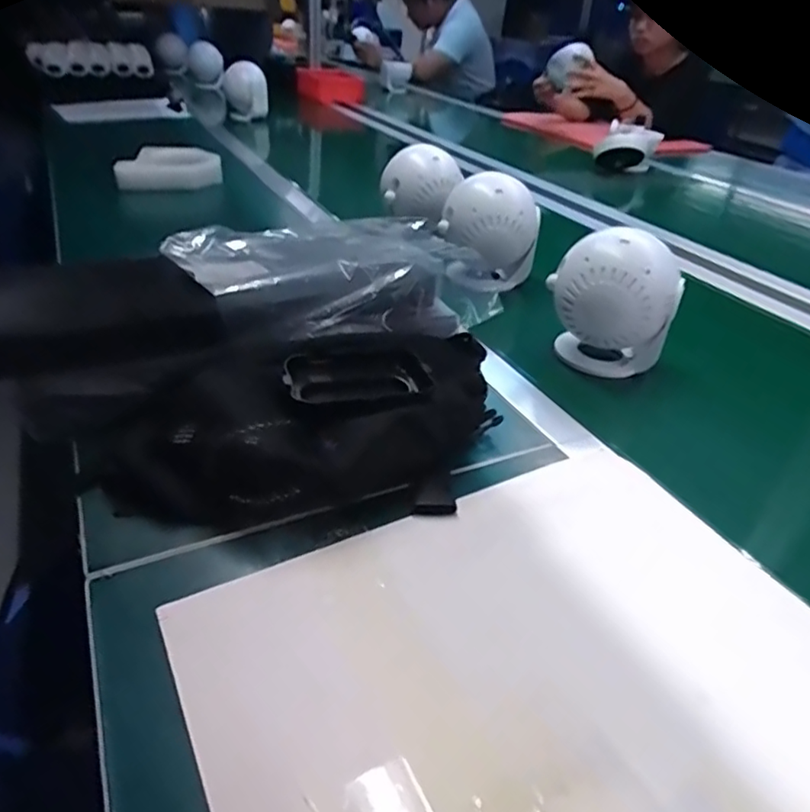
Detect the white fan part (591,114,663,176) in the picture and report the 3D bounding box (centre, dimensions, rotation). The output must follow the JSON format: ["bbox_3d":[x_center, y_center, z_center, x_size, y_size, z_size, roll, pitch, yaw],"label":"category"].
[{"bbox_3d":[0.505,-0.580,1.359,0.115,0.090,0.138,20,36,25],"label":"white fan part"}]

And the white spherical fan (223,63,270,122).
[{"bbox_3d":[-0.401,-0.800,1.530,0.108,0.123,0.094,-5,36,-15],"label":"white spherical fan"}]

